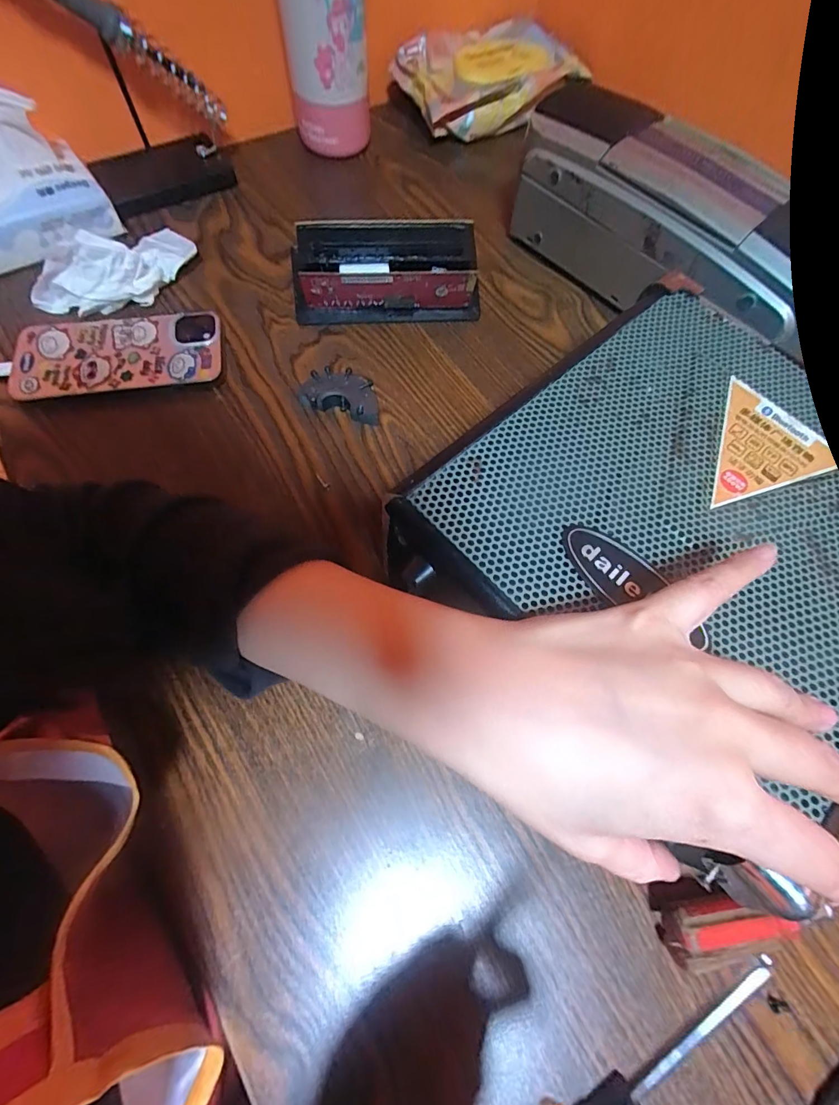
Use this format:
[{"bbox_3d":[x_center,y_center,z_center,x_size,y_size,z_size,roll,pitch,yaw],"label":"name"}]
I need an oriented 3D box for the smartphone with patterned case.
[{"bbox_3d":[-0.226,-0.150,0.331,0.144,0.011,0.068,-10,80,-6],"label":"smartphone with patterned case"}]

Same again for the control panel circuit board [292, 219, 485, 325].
[{"bbox_3d":[-0.025,-0.219,0.348,0.145,0.068,0.030,-5,69,-4],"label":"control panel circuit board"}]

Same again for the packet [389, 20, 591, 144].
[{"bbox_3d":[0.076,-0.471,0.439,0.191,0.065,0.091,-24,71,-12],"label":"packet"}]

